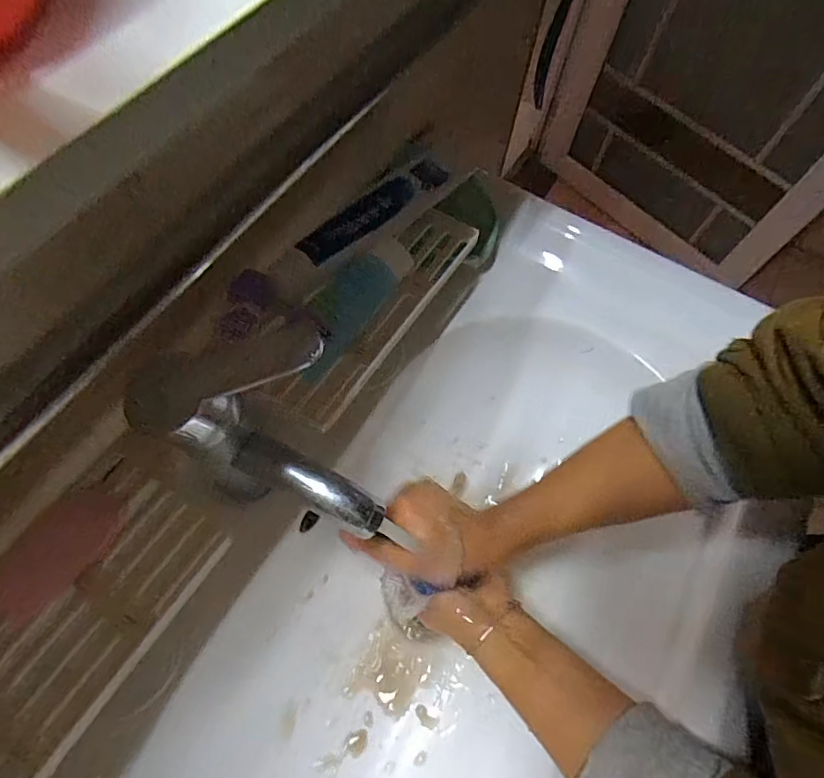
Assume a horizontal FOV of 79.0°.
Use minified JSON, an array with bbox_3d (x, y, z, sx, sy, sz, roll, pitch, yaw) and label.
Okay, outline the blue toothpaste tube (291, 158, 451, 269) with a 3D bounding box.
[{"bbox_3d":[-0.029,-0.147,0.403,0.030,0.022,0.152,41,69,15],"label":"blue toothpaste tube"}]

